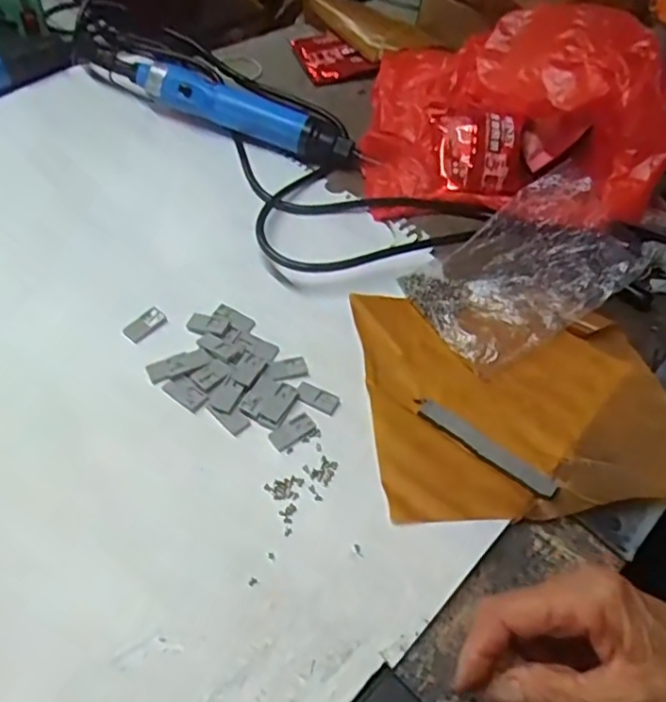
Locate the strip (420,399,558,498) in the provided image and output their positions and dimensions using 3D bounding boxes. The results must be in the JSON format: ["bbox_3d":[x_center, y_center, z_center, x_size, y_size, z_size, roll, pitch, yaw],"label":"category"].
[{"bbox_3d":[0.095,0.058,0.379,0.092,0.005,0.015,34,56,20],"label":"strip"}]

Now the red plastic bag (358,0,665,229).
[{"bbox_3d":[0.153,-0.214,0.517,0.236,0.110,0.214,7,51,0],"label":"red plastic bag"}]

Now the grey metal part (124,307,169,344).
[{"bbox_3d":[-0.126,-0.018,0.413,0.014,0.005,0.028,38,57,23],"label":"grey metal part"}]

